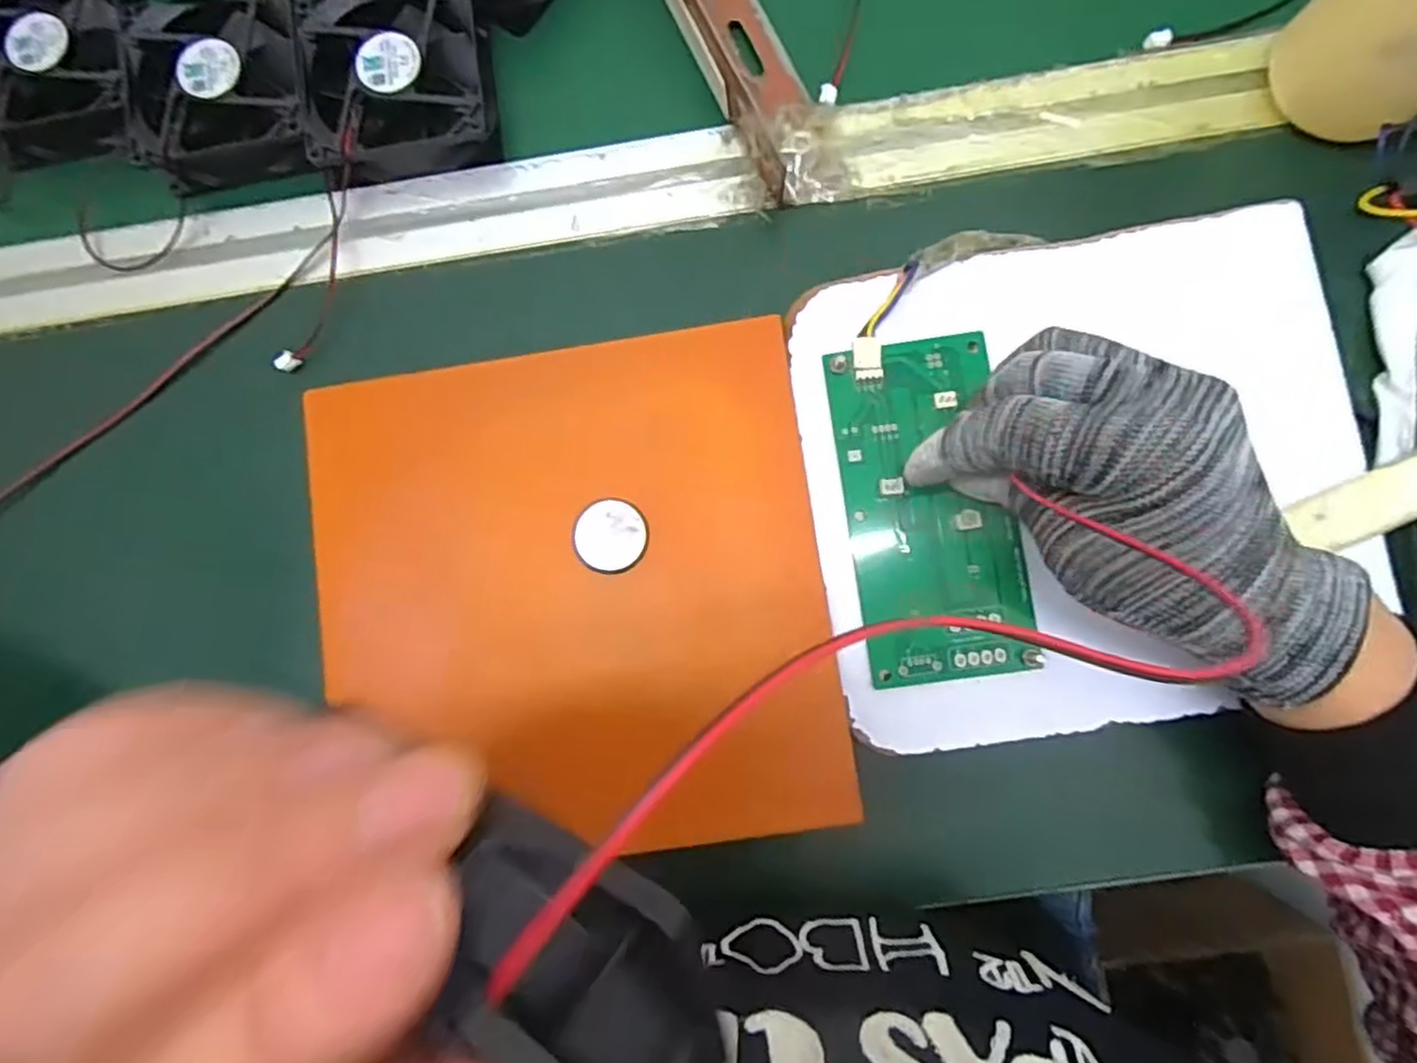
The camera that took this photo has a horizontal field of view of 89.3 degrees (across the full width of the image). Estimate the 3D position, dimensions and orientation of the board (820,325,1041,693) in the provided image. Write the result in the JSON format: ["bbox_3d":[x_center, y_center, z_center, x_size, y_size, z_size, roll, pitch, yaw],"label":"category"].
[{"bbox_3d":[0.087,-0.010,0.282,0.063,0.007,0.133,-11,84,4],"label":"board"}]

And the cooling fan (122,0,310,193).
[{"bbox_3d":[-0.223,-0.206,0.330,0.080,0.024,0.085,-11,82,4],"label":"cooling fan"}]

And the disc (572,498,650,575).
[{"bbox_3d":[-0.039,0.002,0.283,0.028,0.004,0.029,-1,83,5],"label":"disc"}]

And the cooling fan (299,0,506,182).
[{"bbox_3d":[-0.140,-0.208,0.326,0.081,0.024,0.086,-8,83,5],"label":"cooling fan"}]

